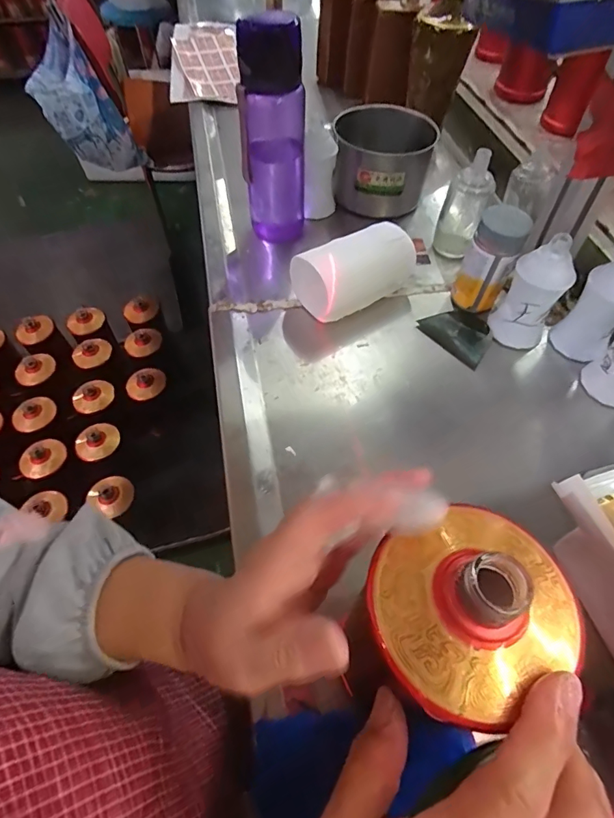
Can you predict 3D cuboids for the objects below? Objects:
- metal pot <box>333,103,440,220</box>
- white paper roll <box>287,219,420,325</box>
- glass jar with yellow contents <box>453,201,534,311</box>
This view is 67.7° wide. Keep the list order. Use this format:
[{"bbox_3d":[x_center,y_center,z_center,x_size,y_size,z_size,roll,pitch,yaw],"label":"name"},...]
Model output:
[{"bbox_3d":[0.103,-0.333,0.633,0.134,0.098,0.104,4,56,5],"label":"metal pot"},{"bbox_3d":[0.053,-0.160,0.531,0.141,0.061,0.070,-34,61,-19],"label":"white paper roll"},{"bbox_3d":[0.202,-0.164,0.506,0.051,0.097,0.054,-1,56,1],"label":"glass jar with yellow contents"}]

